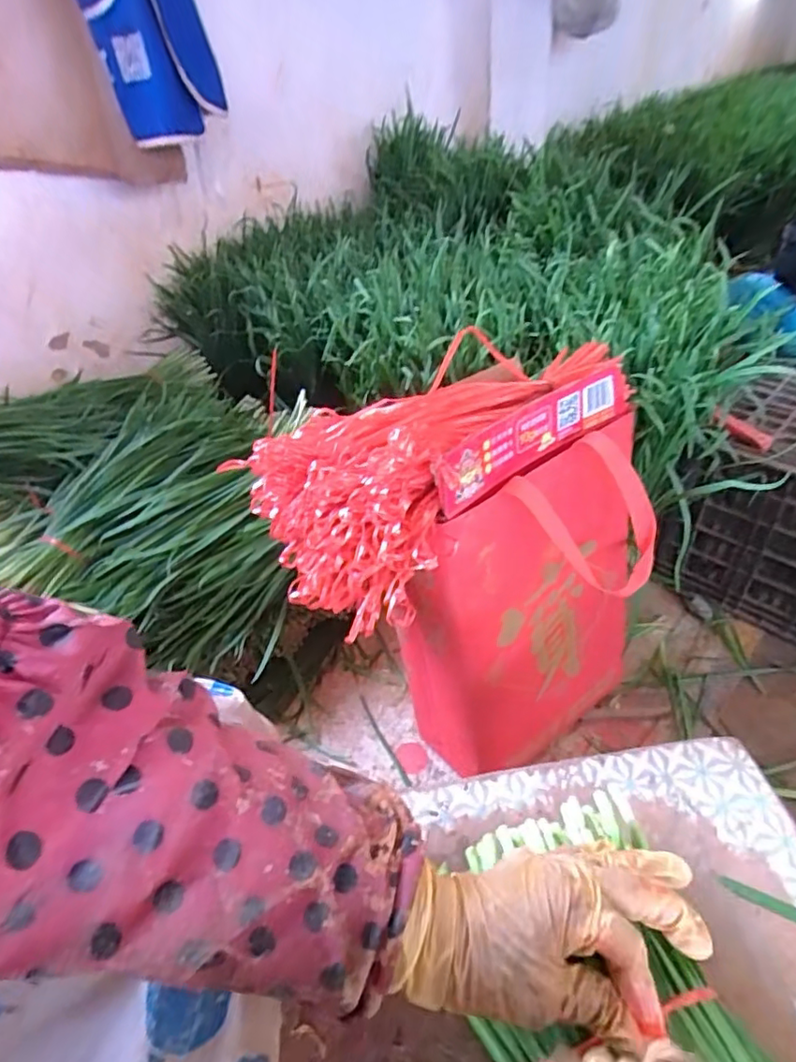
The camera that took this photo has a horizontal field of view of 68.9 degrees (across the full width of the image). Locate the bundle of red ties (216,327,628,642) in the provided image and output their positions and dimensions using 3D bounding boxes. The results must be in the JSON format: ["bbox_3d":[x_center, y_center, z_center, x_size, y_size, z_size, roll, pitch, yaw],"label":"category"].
[{"bbox_3d":[0.048,-0.085,0.593,0.391,0.137,0.210,-34,48,-30],"label":"bundle of red ties"}]

